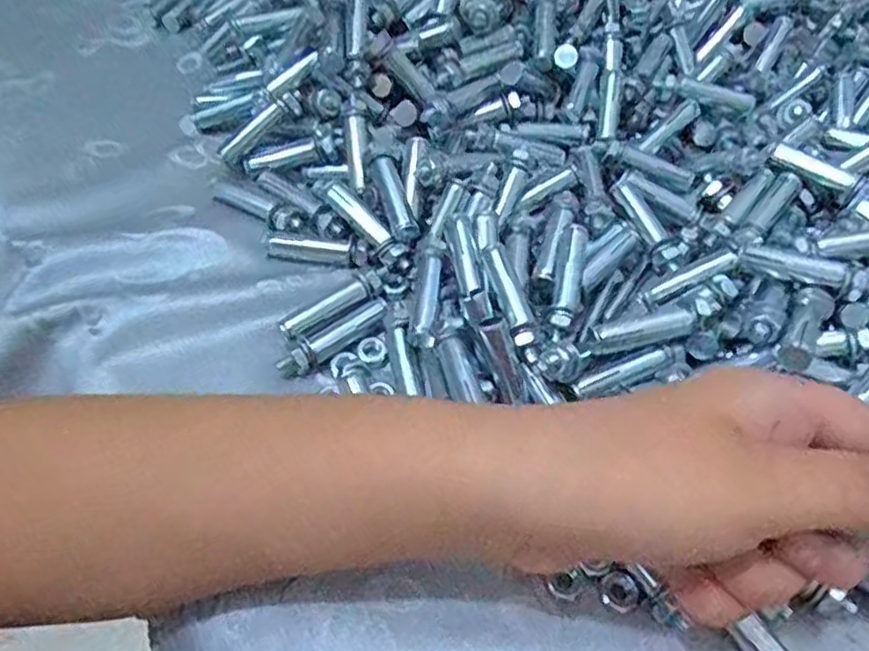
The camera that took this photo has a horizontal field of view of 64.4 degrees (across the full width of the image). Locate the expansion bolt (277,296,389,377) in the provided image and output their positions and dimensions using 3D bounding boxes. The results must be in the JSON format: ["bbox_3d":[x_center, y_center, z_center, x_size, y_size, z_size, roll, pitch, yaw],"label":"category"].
[{"bbox_3d":[-0.043,0.003,0.297,0.054,0.009,0.013,-35,64,-25],"label":"expansion bolt"}]

